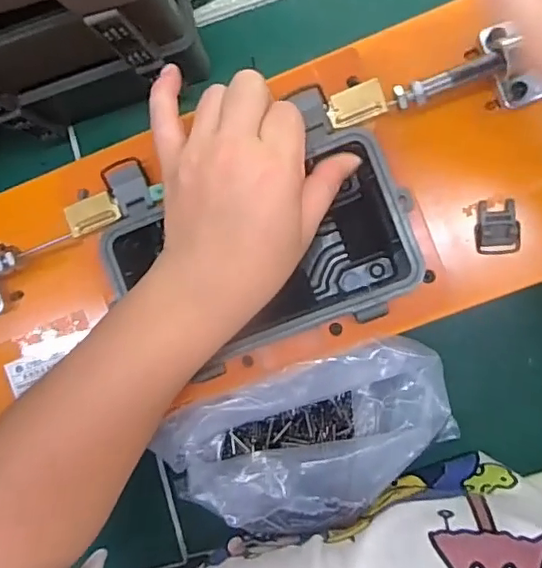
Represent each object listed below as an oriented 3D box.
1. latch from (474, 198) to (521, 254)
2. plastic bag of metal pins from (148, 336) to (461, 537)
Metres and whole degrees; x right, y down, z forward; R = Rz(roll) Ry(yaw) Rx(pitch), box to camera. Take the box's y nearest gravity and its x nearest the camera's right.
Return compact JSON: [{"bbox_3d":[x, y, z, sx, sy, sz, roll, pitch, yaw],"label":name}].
[{"bbox_3d":[0.136,-0.035,0.344,0.025,0.010,0.032,-6,89,8],"label":"latch"},{"bbox_3d":[0.026,0.104,0.367,0.182,0.054,0.100,-19,87,8],"label":"plastic bag of metal pins"}]

